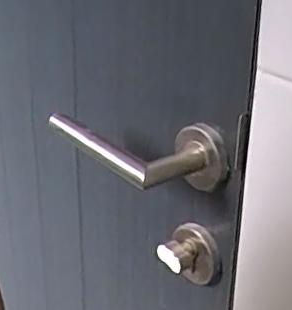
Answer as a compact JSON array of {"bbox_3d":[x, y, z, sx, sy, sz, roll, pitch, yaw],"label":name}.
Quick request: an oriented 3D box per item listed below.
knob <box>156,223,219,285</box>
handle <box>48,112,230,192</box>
[{"bbox_3d":[0.034,0.091,0.508,0.053,0.051,0.038,23,36,33],"label":"knob"},{"bbox_3d":[-0.005,-0.003,0.482,0.073,0.052,0.146,-24,38,-37],"label":"handle"}]

